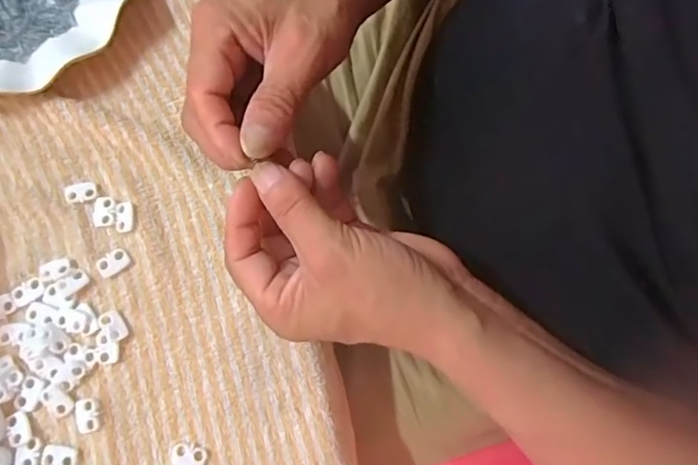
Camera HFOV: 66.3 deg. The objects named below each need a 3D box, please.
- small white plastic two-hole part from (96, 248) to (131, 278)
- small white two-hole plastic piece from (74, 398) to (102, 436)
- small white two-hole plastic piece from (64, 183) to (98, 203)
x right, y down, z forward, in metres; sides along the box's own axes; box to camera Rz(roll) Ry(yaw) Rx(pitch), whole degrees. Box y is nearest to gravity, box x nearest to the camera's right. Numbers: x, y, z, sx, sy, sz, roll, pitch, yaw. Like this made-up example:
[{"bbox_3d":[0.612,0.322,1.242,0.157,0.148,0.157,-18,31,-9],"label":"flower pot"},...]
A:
[{"bbox_3d":[-0.141,0.018,0.319,0.019,0.004,0.013,-38,81,-9],"label":"small white plastic two-hole part"},{"bbox_3d":[-0.147,0.103,0.301,0.014,0.004,0.019,-19,78,-6],"label":"small white two-hole plastic piece"},{"bbox_3d":[-0.165,-0.025,0.328,0.018,0.004,0.012,-12,78,-4],"label":"small white two-hole plastic piece"}]

